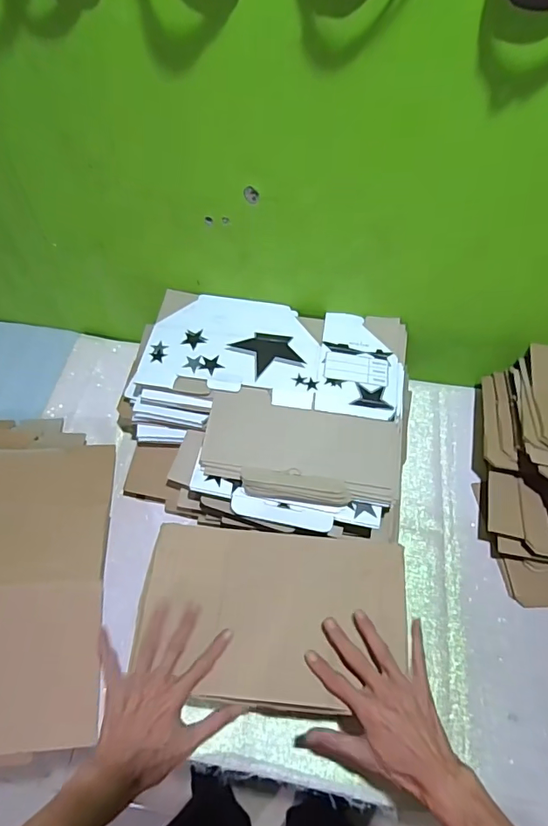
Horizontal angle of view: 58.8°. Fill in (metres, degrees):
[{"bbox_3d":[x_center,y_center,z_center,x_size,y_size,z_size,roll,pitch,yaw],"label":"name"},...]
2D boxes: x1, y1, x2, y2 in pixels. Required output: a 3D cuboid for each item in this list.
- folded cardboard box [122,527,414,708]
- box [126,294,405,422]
[{"bbox_3d":[-0.001,0.243,0.596,0.315,0.025,0.197,4,59,1],"label":"folded cardboard box"},{"bbox_3d":[-0.005,-0.093,0.737,0.382,0.009,0.189,5,59,2],"label":"box"}]

